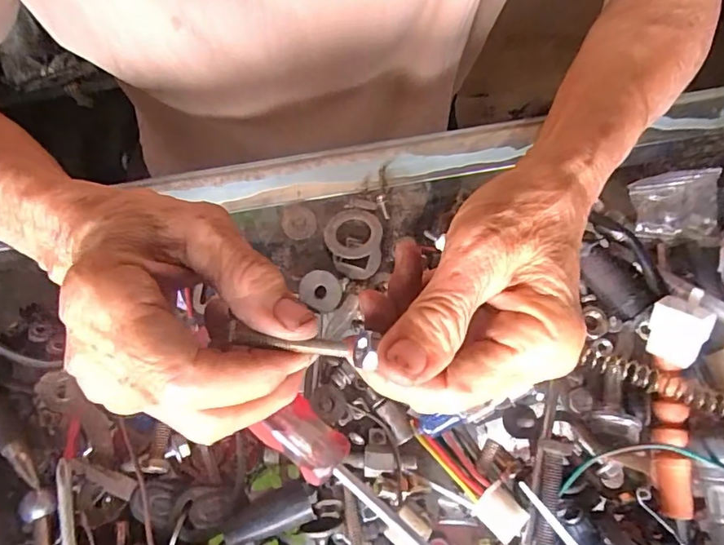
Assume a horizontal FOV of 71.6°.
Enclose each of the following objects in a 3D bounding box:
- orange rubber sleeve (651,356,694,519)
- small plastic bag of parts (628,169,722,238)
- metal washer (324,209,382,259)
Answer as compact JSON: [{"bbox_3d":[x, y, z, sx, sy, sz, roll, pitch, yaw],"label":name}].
[{"bbox_3d":[0.151,0.080,0.245,0.014,0.011,0.072,3,73,2],"label":"orange rubber sleeve"},{"bbox_3d":[0.177,-0.038,0.286,0.045,0.007,0.037,1,81,9],"label":"small plastic bag of parts"},{"bbox_3d":[-0.005,-0.022,0.290,0.033,0.004,0.031,-5,72,-1],"label":"metal washer"}]

